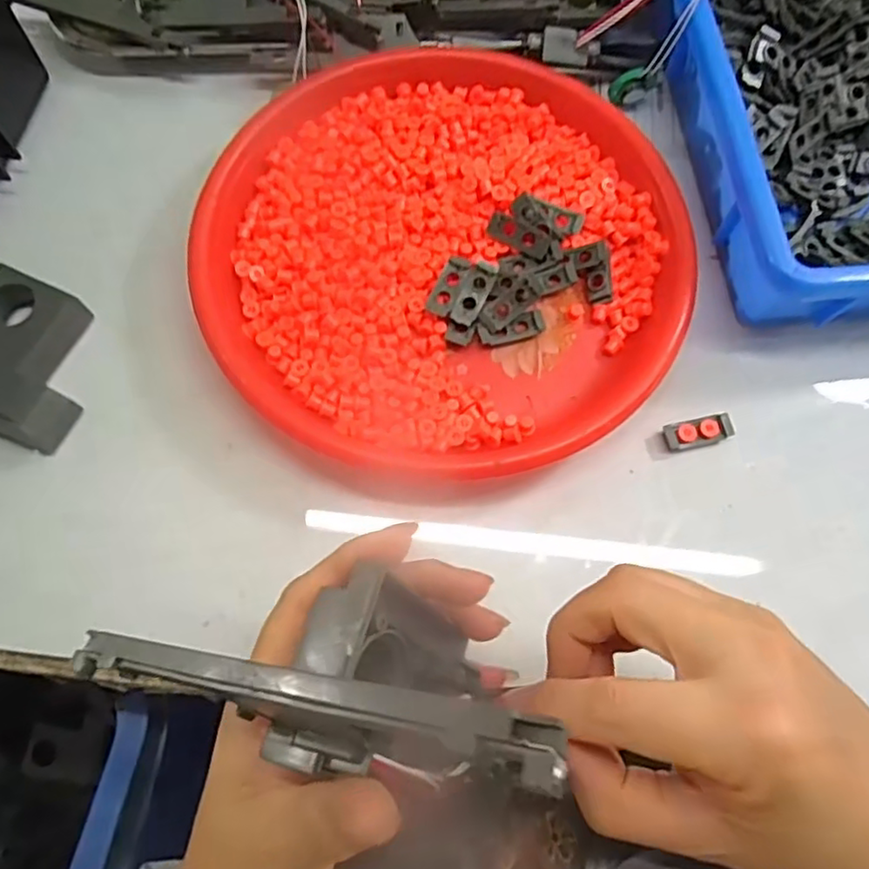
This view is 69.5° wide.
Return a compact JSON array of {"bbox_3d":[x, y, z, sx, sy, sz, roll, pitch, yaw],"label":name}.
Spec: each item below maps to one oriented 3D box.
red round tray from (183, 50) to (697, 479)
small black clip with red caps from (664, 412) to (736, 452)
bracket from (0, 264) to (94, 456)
[{"bbox_3d":[0.004,-0.102,0.340,0.249,0.026,0.243,0,75,-1],"label":"red round tray"},{"bbox_3d":[0.137,-0.001,0.323,0.036,0.004,0.014,-13,76,-5],"label":"small black clip with red caps"},{"bbox_3d":[-0.209,-0.040,0.317,0.074,0.028,0.078,24,76,5],"label":"bracket"}]

